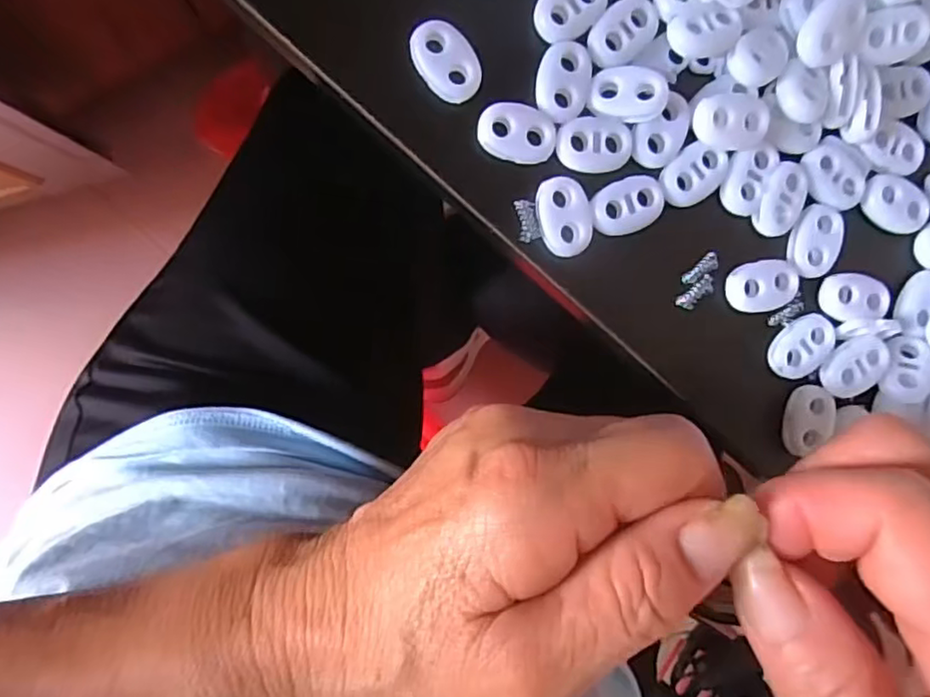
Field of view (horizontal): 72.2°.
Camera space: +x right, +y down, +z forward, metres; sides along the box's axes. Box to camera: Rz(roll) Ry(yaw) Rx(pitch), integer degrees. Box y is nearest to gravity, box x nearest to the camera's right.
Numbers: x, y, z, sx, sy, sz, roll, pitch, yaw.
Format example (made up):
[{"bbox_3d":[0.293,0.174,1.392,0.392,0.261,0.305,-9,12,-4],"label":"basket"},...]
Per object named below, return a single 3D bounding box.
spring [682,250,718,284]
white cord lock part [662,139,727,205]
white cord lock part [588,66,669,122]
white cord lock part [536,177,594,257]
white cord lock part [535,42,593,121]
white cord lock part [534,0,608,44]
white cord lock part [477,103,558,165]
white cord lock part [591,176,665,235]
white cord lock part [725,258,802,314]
[{"bbox_3d":[0.072,-0.024,0.194,0.013,0.004,0.004,-37,98,-5],"label":"spring"},{"bbox_3d":[0.069,-0.052,0.189,0.022,0.004,0.015,-38,98,-5],"label":"white cord lock part"},{"bbox_3d":[0.047,-0.073,0.182,0.021,0.004,0.014,10,103,7],"label":"white cord lock part"},{"bbox_3d":[0.029,-0.038,0.183,0.016,0.004,0.022,-10,95,-8],"label":"white cord lock part"},{"bbox_3d":[0.028,-0.076,0.182,0.015,0.004,0.022,12,92,-9],"label":"white cord lock part"},{"bbox_3d":[0.030,-0.097,0.181,0.023,0.004,0.015,-38,98,-5],"label":"white cord lock part"},{"bbox_3d":[0.015,-0.061,0.179,0.022,0.004,0.015,9,92,-9],"label":"white cord lock part"},{"bbox_3d":[0.048,-0.042,0.185,0.022,0.004,0.015,-18,96,-7],"label":"white cord lock part"},{"bbox_3d":[0.092,-0.019,0.195,0.022,0.004,0.015,-10,95,-8],"label":"white cord lock part"}]

